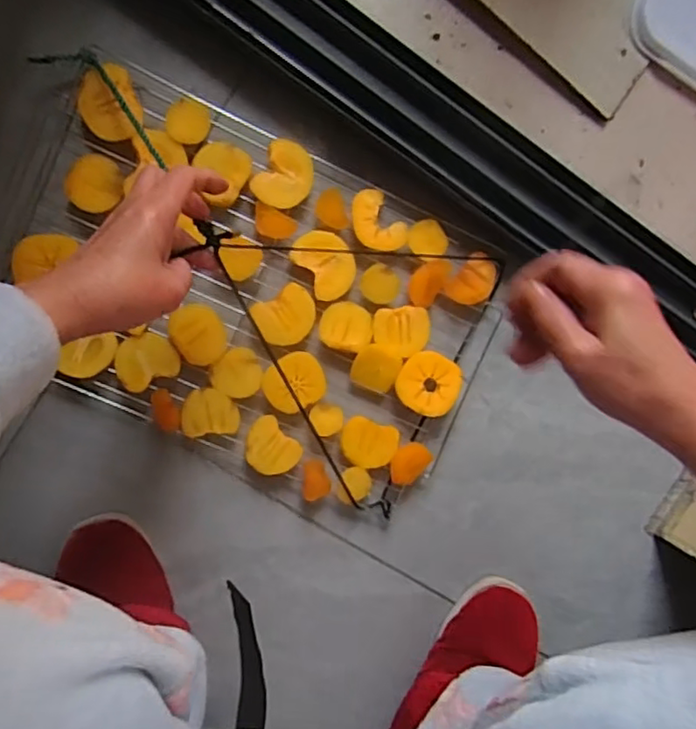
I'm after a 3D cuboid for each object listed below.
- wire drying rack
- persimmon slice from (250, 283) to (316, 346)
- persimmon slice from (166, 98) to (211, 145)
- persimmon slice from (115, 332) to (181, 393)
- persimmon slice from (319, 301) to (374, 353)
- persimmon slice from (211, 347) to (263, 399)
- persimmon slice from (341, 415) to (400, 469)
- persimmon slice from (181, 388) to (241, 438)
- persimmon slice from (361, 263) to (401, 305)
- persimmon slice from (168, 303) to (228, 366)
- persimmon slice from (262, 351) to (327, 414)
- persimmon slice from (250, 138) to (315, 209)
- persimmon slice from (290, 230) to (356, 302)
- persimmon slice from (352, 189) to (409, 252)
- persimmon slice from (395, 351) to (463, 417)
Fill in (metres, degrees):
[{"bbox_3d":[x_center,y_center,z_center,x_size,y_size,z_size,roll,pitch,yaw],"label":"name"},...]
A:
[{"bbox_3d":[-0.081,-0.058,0.561,0.427,0.031,0.282,25,93,-8],"label":"wire drying rack"},{"bbox_3d":[-0.055,-0.044,0.558,0.055,0.010,0.048,-31,98,-2],"label":"persimmon slice"},{"bbox_3d":[-0.140,-0.214,0.537,0.039,0.014,0.034,-42,98,0],"label":"persimmon slice"},{"bbox_3d":[-0.184,-0.003,0.553,0.055,0.006,0.045,-24,98,-3],"label":"persimmon slice"},{"bbox_3d":[-0.001,-0.035,0.566,0.048,0.004,0.044,7,95,-6],"label":"persimmon slice"},{"bbox_3d":[-0.101,0.008,0.561,0.044,0.004,0.046,-1,96,-6],"label":"persimmon slice"},{"bbox_3d":[0.020,0.076,0.583,0.053,0.007,0.046,15,99,3],"label":"persimmon slice"},{"bbox_3d":[-0.128,0.045,0.565,0.051,0.005,0.043,-2,96,-5],"label":"persimmon slice"},{"bbox_3d":[0.031,-0.075,0.565,0.036,0.009,0.036,5,95,-6],"label":"persimmon slice"},{"bbox_3d":[-0.136,-0.028,0.556,0.048,0.004,0.056,-35,98,-1],"label":"persimmon slice"},{"bbox_3d":[-0.049,0.017,0.566,0.057,0.004,0.050,-27,98,-2],"label":"persimmon slice"},{"bbox_3d":[-0.056,-0.171,0.548,0.047,0.012,0.059,27,93,-8],"label":"persimmon slice"},{"bbox_3d":[-0.019,-0.093,0.561,0.049,0.004,0.064,-34,98,-1],"label":"persimmon slice"},{"bbox_3d":[0.027,-0.131,0.561,0.040,0.006,0.060,-40,98,-1],"label":"persimmon slice"},{"bbox_3d":[0.078,0.018,0.586,0.060,0.020,0.059,27,93,-8],"label":"persimmon slice"}]

